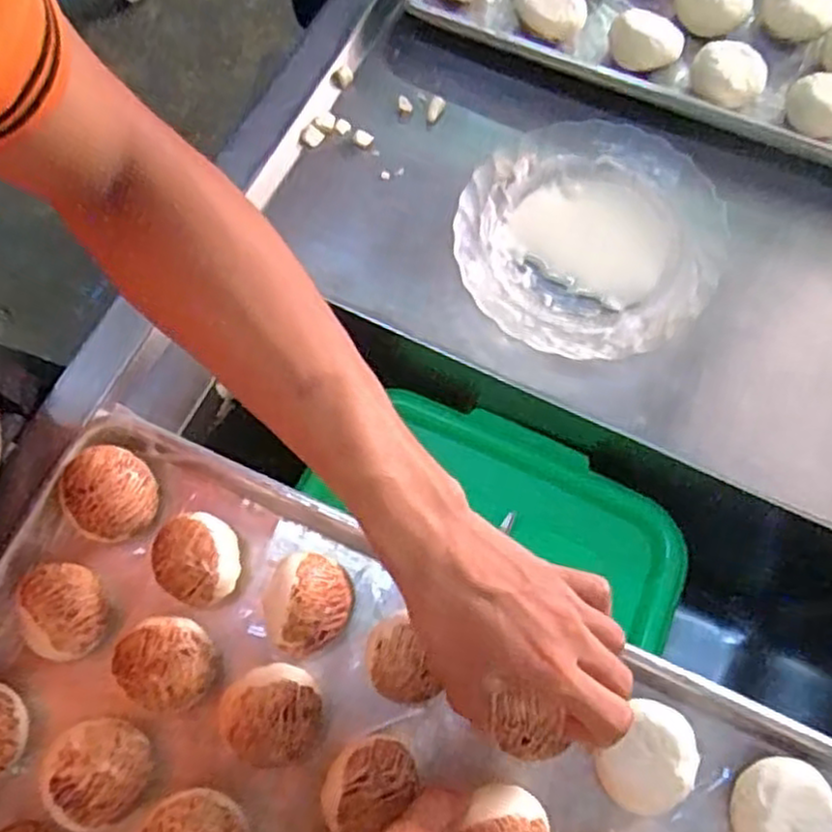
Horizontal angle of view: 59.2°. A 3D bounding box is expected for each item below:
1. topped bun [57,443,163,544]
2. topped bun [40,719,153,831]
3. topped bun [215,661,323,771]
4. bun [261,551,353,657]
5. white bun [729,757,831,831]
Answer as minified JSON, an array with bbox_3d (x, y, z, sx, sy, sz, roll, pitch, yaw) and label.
[{"bbox_3d":[-0.186,0.051,0.456,0.051,0.042,0.054,-1,70,2],"label":"topped bun"},{"bbox_3d":[-0.175,0.198,0.407,0.052,0.045,0.051,-1,70,2],"label":"topped bun"},{"bbox_3d":[-0.080,0.170,0.418,0.053,0.039,0.051,-1,70,2],"label":"topped bun"},{"bbox_3d":[-0.066,0.112,0.434,0.047,0.046,0.059,29,74,12],"label":"bun"},{"bbox_3d":[0.196,0.214,0.395,0.051,0.031,0.054,7,71,5],"label":"white bun"}]

